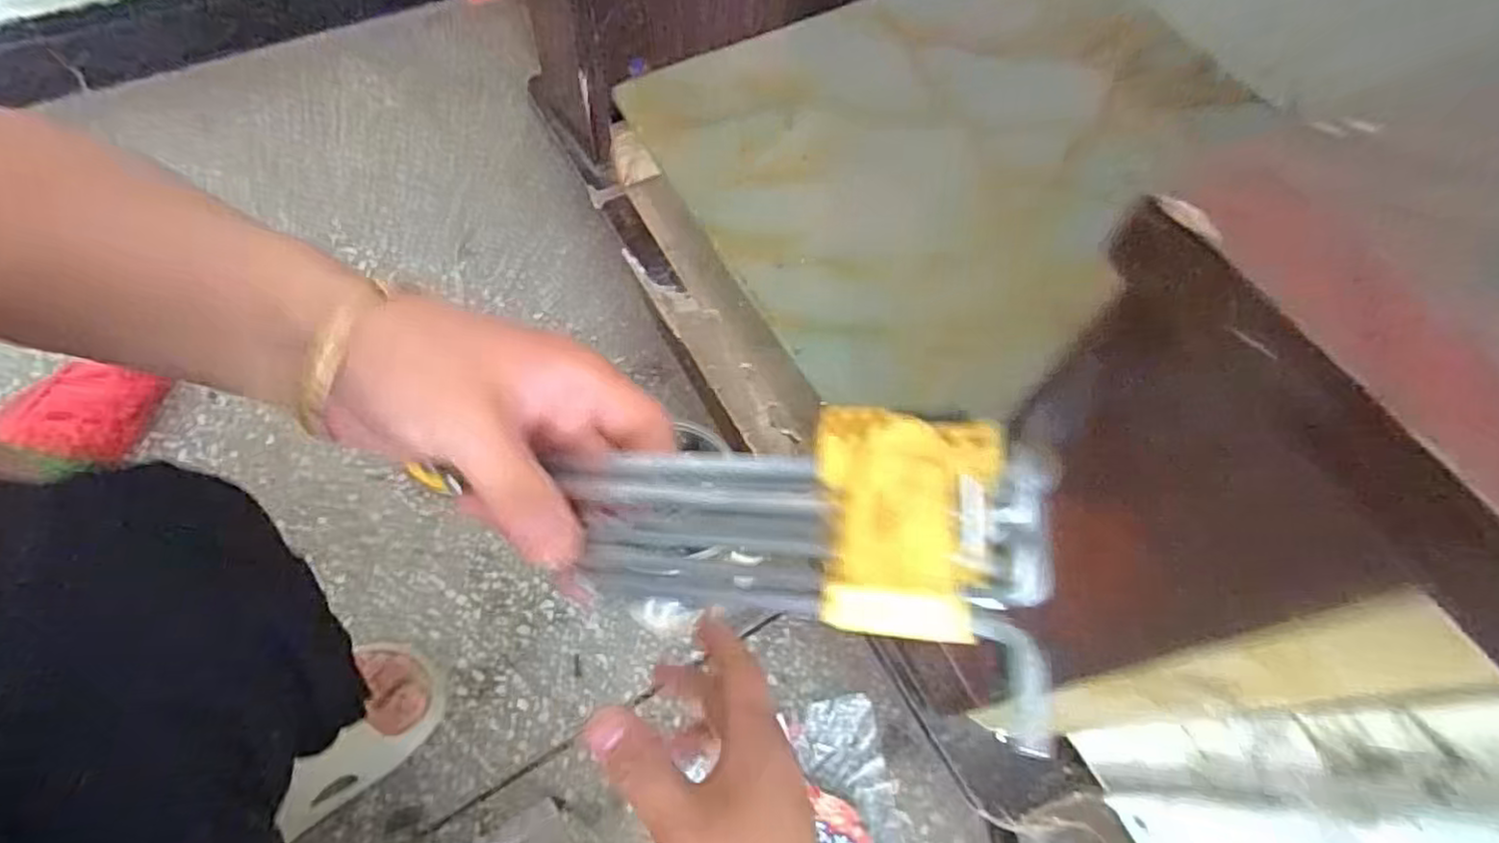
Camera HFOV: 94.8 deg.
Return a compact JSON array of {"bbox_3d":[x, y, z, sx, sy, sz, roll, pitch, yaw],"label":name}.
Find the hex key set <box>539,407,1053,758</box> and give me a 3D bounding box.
[{"bbox_3d":[0.008,0.036,0.208,0.151,0.022,0.075,1,62,25],"label":"hex key set"}]

